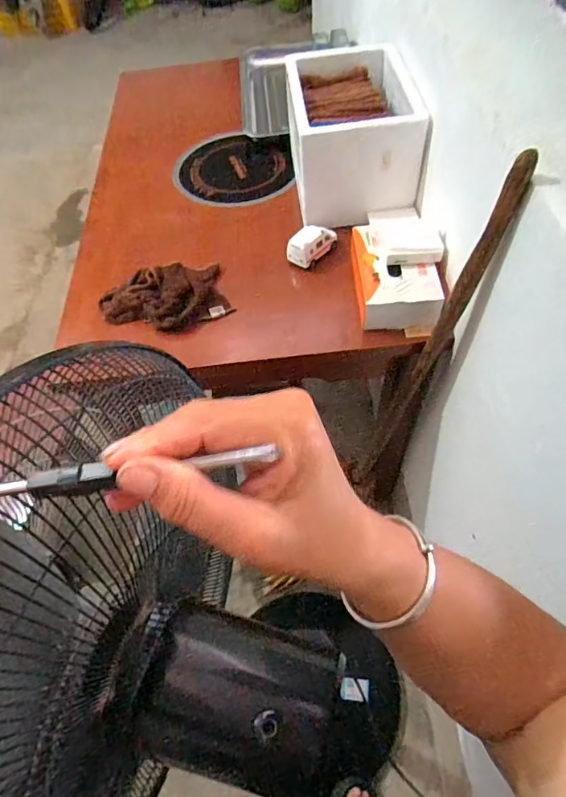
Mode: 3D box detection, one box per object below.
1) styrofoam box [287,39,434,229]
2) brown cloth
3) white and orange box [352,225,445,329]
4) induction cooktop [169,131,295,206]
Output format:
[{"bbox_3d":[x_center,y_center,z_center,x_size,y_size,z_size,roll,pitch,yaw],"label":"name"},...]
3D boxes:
[{"bbox_3d":[0.139,-0.552,1.017,0.236,0.201,0.326,-5,56,0],"label":"styrofoam box"},{"bbox_3d":[-0.215,-0.187,0.907,0.236,0.055,0.151,-27,59,-15],"label":"brown cloth"},{"bbox_3d":[0.197,-0.223,0.868,0.135,0.064,0.227,-4,56,1],"label":"white and orange box"},{"bbox_3d":[-0.121,-0.562,1.168,0.288,0.031,0.280,-4,56,0],"label":"induction cooktop"}]

